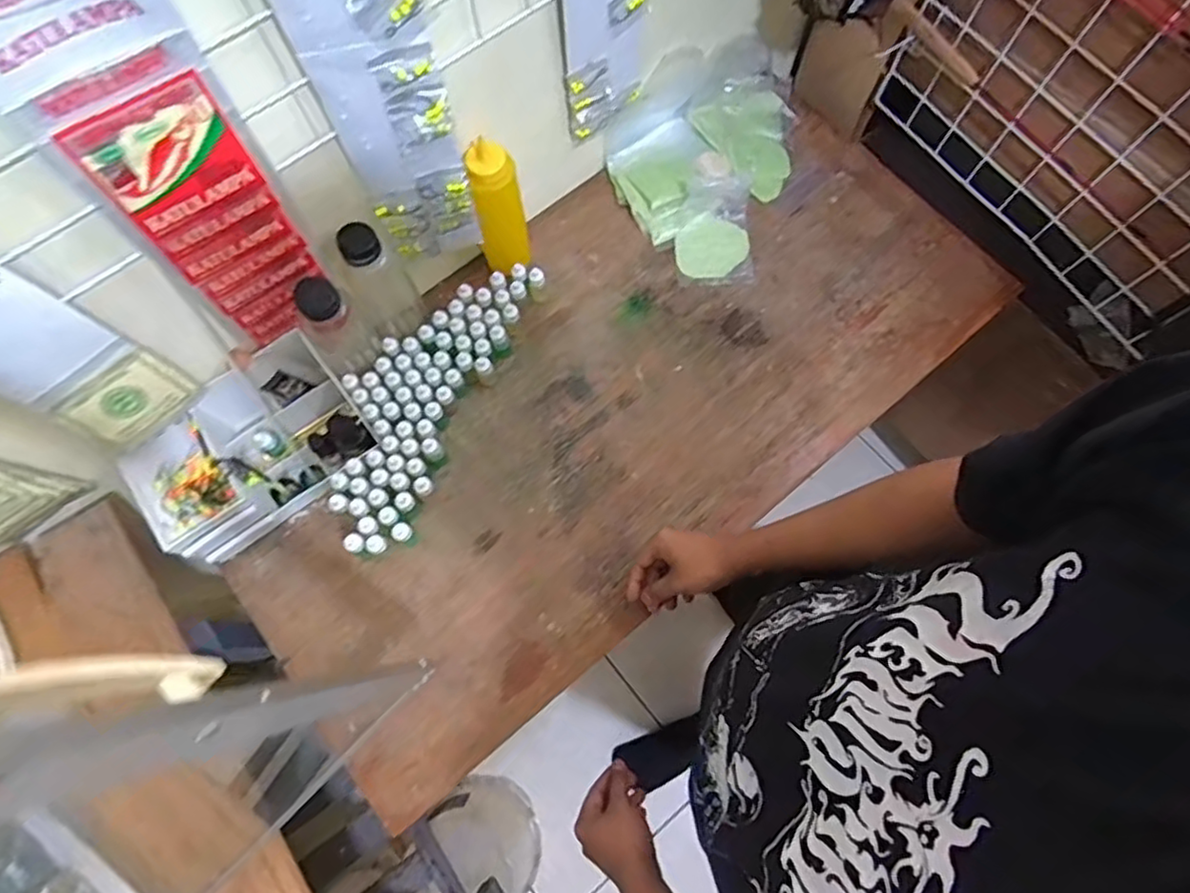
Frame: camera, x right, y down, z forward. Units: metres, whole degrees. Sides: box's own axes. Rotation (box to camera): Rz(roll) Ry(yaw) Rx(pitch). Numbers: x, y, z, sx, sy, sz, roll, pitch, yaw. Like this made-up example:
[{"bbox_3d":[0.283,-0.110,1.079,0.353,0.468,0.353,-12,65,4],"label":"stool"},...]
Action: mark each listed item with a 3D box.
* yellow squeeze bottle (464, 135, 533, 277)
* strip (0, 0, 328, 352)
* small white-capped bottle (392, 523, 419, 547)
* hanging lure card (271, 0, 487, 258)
[{"bbox_3d":[-0.111,-0.271,0.764,0.052,0.190,0.047,9,73,3],"label":"yellow squeeze bottle"},{"bbox_3d":[-0.308,-0.193,0.520,0.123,0.354,0.024,-41,77,-11],"label":"strip"},{"bbox_3d":[-0.214,0.101,0.740,0.021,0.050,0.020,0,73,0],"label":"small white-capped bottle"},{"bbox_3d":[-0.172,-0.285,0.552,0.098,0.387,0.023,-21,74,-6],"label":"hanging lure card"}]

